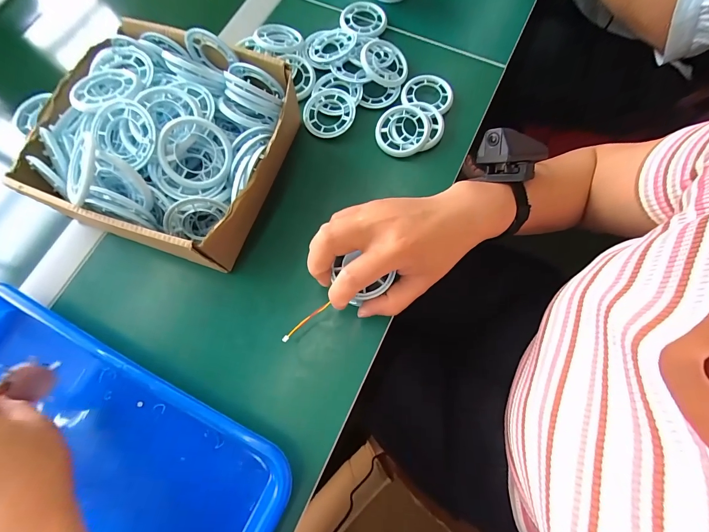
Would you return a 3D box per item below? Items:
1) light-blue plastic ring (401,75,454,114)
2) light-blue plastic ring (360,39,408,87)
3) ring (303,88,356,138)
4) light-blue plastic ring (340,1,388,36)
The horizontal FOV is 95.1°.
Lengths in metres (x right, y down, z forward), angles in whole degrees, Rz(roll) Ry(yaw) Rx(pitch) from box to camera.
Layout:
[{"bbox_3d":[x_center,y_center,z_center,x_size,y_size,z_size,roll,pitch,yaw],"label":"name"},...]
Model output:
[{"bbox_3d":[0.083,-0.196,0.369,0.056,0.011,0.045,9,73,4],"label":"light-blue plastic ring"},{"bbox_3d":[0.034,-0.234,0.372,0.055,0.010,0.055,3,78,-16],"label":"light-blue plastic ring"},{"bbox_3d":[-0.028,-0.169,0.358,0.055,0.005,0.056,-1,82,7],"label":"ring"},{"bbox_3d":[0.013,-0.304,0.400,0.052,0.010,0.050,-1,76,3],"label":"light-blue plastic ring"}]

